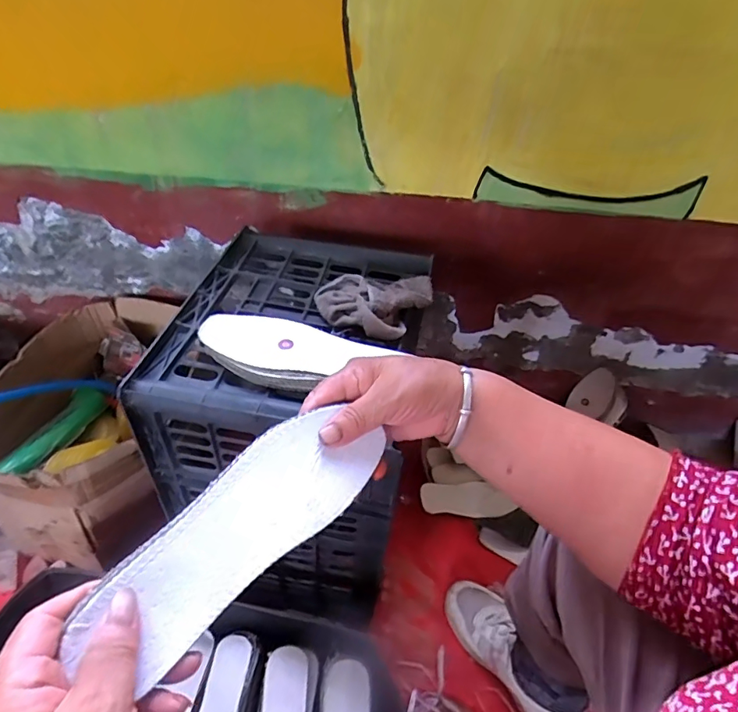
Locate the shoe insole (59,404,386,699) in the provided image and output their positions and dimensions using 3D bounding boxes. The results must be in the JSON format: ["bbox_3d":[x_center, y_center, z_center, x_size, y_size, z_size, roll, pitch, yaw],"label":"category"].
[{"bbox_3d":[-0.071,0.097,0.290,0.195,0.012,0.064,-34,88,-38],"label":"shoe insole"}]

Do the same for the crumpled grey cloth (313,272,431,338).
[{"bbox_3d":[0.012,-0.066,0.554,0.140,0.041,0.115,-1,42,-7],"label":"crumpled grey cloth"}]

